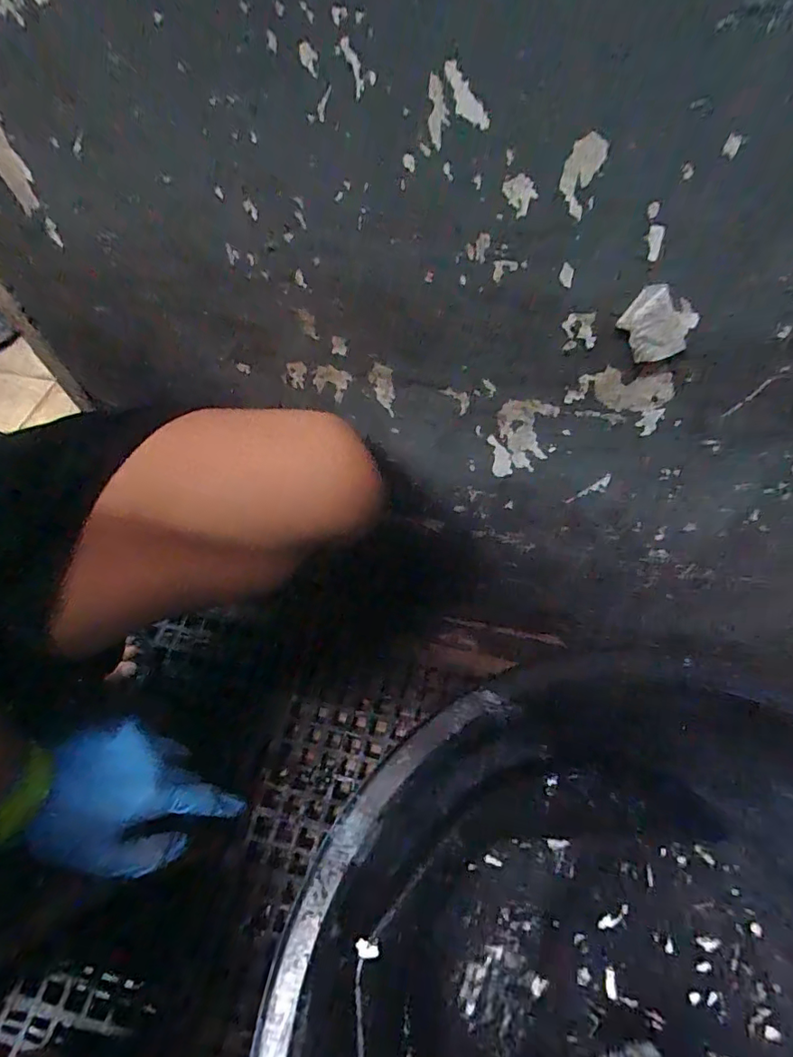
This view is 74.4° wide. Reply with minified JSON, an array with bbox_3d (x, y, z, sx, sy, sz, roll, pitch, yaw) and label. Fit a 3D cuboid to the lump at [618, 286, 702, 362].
[{"bbox_3d":[0.145,-0.112,0.290,0.039,0.041,0.009,8,60,7],"label":"lump"}]

